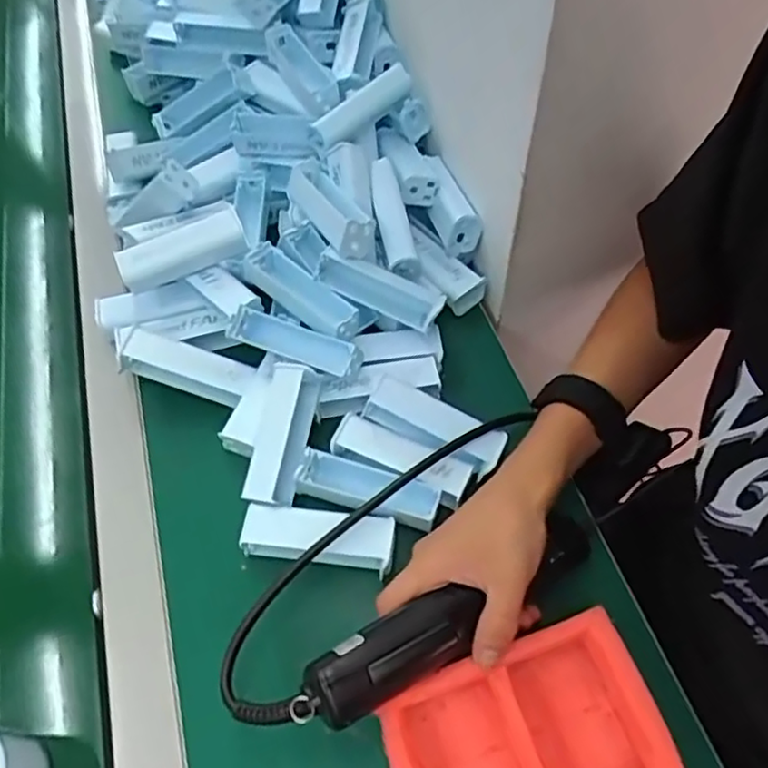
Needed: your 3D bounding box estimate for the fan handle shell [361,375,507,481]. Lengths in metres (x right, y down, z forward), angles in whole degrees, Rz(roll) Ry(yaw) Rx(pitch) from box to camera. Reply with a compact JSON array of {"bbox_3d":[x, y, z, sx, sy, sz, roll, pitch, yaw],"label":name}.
[{"bbox_3d":[0.036,0.027,0.454,0.097,0.021,0.035,23,61,16],"label":"fan handle shell"}]

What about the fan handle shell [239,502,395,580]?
[{"bbox_3d":[-0.044,0.104,0.434,0.099,0.024,0.033,7,58,7],"label":"fan handle shell"}]

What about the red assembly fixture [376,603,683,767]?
[{"bbox_3d":[0.077,0.194,0.355,0.145,0.028,0.089,-18,58,-9],"label":"red assembly fixture"}]

